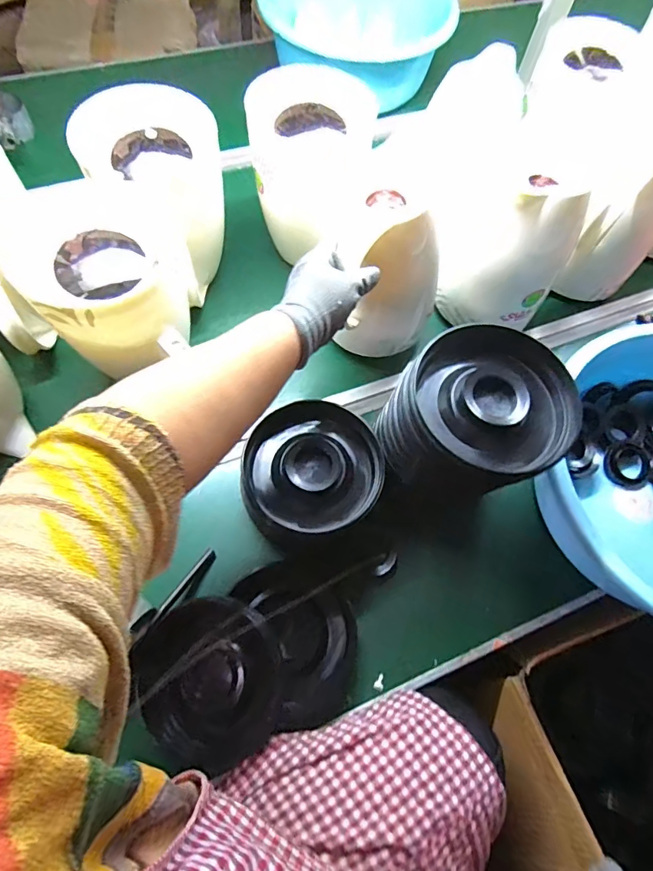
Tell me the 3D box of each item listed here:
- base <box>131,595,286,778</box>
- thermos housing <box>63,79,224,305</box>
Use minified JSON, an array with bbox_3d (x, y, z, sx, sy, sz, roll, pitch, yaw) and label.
[{"bbox_3d":[-0.115,0.246,0.463,0.133,0.034,0.159,-35,72,-17],"label":"base"},{"bbox_3d":[-0.212,-0.302,0.593,0.142,0.213,0.170,18,66,5],"label":"thermos housing"}]

